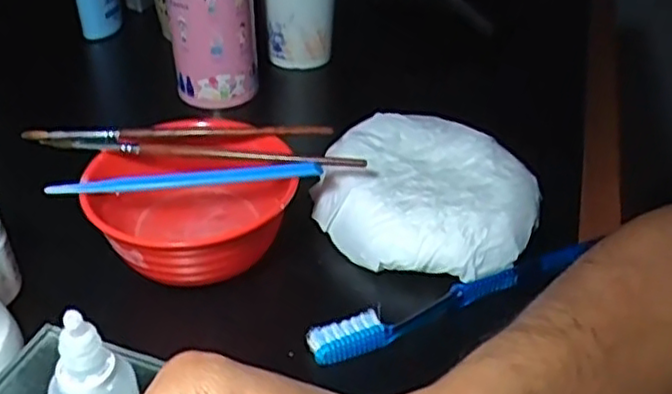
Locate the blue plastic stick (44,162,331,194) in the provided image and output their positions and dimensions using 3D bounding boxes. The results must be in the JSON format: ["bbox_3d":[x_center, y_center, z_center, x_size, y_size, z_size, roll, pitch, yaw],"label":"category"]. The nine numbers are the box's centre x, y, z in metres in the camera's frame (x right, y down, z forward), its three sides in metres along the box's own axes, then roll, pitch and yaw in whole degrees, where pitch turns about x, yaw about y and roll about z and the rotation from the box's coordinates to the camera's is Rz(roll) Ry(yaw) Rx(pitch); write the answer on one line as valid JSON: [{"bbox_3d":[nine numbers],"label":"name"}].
[{"bbox_3d":[-0.076,-0.010,0.351,0.135,0.006,0.010,-3,36,-7],"label":"blue plastic stick"}]

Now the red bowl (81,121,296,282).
[{"bbox_3d":[-0.077,0.003,0.369,0.106,0.045,0.088,-6,37,-12],"label":"red bowl"}]

